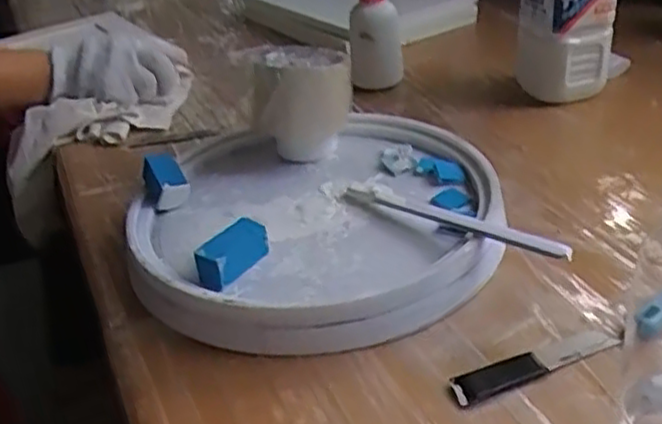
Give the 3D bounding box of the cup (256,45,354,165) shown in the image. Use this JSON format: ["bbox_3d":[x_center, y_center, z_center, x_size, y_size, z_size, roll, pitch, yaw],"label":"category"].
[{"bbox_3d":[-0.026,-0.097,0.651,0.088,0.090,0.070,-5,33,-1],"label":"cup"}]

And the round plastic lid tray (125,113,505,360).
[{"bbox_3d":[-0.013,0.005,0.576,0.273,0.041,0.258,-3,33,2],"label":"round plastic lid tray"}]

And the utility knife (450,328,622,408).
[{"bbox_3d":[0.127,0.093,0.454,0.112,0.006,0.024,-15,34,-16],"label":"utility knife"}]

